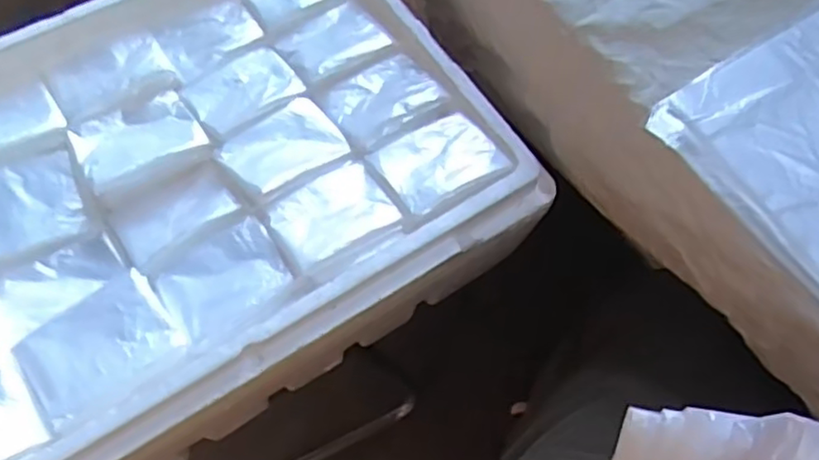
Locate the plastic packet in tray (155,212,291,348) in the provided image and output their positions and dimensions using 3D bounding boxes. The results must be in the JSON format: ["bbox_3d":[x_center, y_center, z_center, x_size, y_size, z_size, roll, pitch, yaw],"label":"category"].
[{"bbox_3d":[-0.122,0.031,0.431,0.076,0.016,0.069,-34,71,-15],"label":"plastic packet in tray"}]

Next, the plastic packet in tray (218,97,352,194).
[{"bbox_3d":[-0.090,-0.062,0.473,0.080,0.018,0.061,-40,73,-17],"label":"plastic packet in tray"}]

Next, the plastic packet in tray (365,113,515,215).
[{"bbox_3d":[0.021,-0.050,0.469,0.083,0.019,0.065,-30,70,-14],"label":"plastic packet in tray"}]

